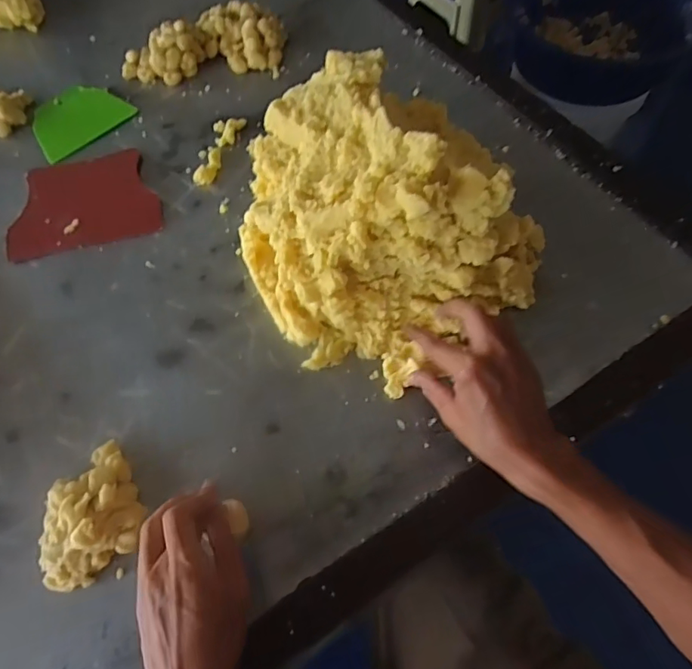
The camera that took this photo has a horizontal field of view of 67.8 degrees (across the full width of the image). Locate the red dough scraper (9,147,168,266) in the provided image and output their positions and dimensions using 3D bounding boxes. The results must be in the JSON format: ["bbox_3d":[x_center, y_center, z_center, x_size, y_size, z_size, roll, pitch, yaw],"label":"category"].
[{"bbox_3d":[-0.311,-0.160,0.611,0.169,0.004,0.137,-14,63,-6],"label":"red dough scraper"}]

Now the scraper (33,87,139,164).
[{"bbox_3d":[-0.355,-0.289,0.680,0.123,0.004,0.104,-39,67,-15],"label":"scraper"}]

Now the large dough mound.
[{"bbox_3d":[0.027,-0.116,0.481,0.236,0.154,0.264,-32,67,-15],"label":"large dough mound"}]

